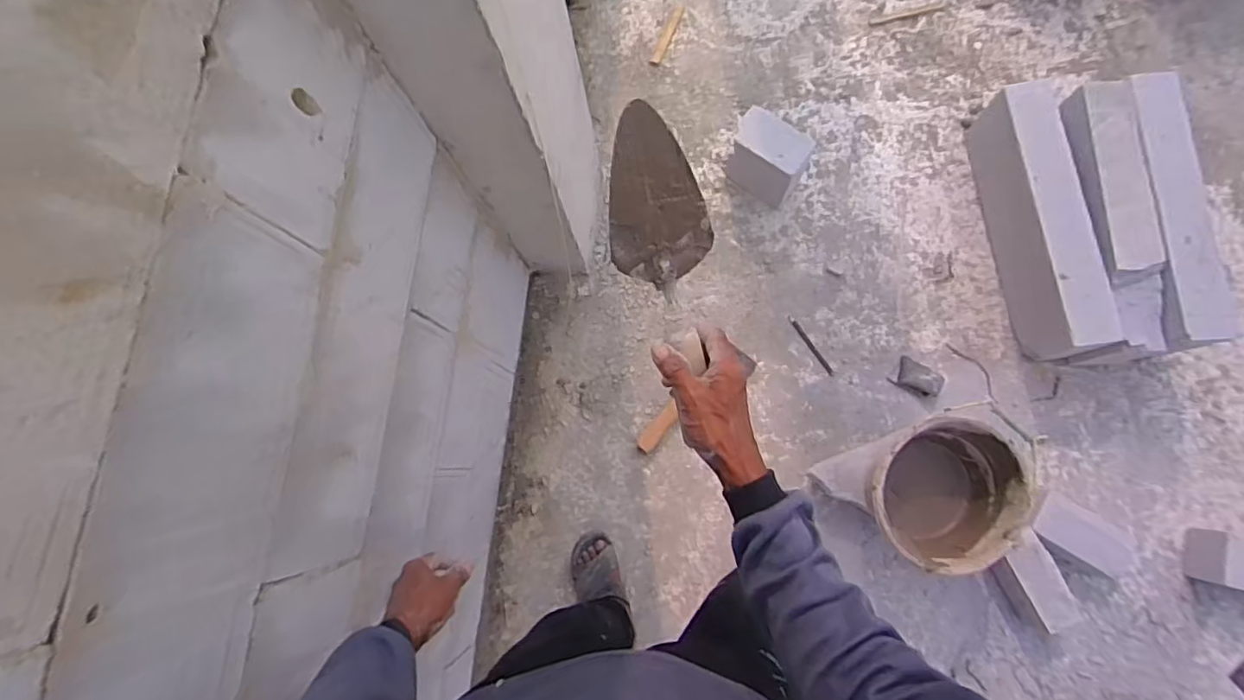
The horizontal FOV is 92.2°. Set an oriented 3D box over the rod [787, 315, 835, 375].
[{"bbox_3d":[0.459,-0.011,1.457,0.014,0.005,0.175,-32,79,-2],"label":"rod"}]

